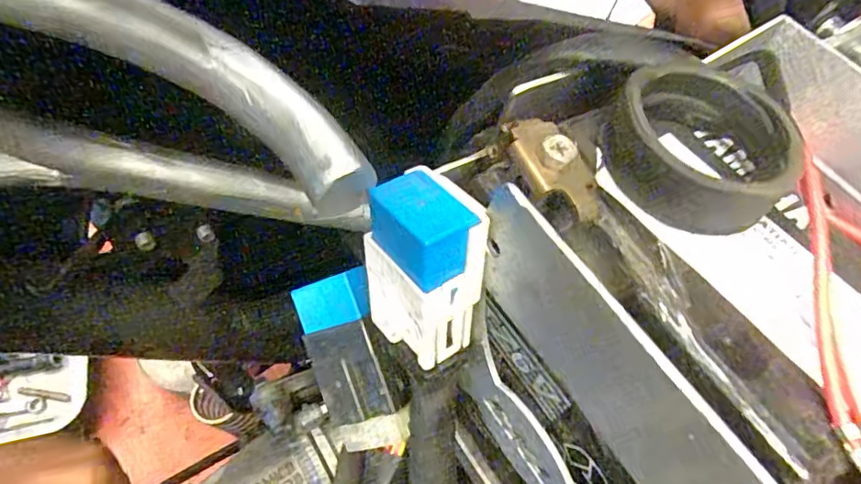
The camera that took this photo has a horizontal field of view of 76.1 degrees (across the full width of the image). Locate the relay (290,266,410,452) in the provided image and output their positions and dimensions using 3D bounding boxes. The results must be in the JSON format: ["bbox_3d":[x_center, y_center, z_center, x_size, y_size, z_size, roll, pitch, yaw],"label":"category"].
[{"bbox_3d":[-0.021,0.035,0.171,0.027,0.018,0.052,-23,90,18],"label":"relay"}]

